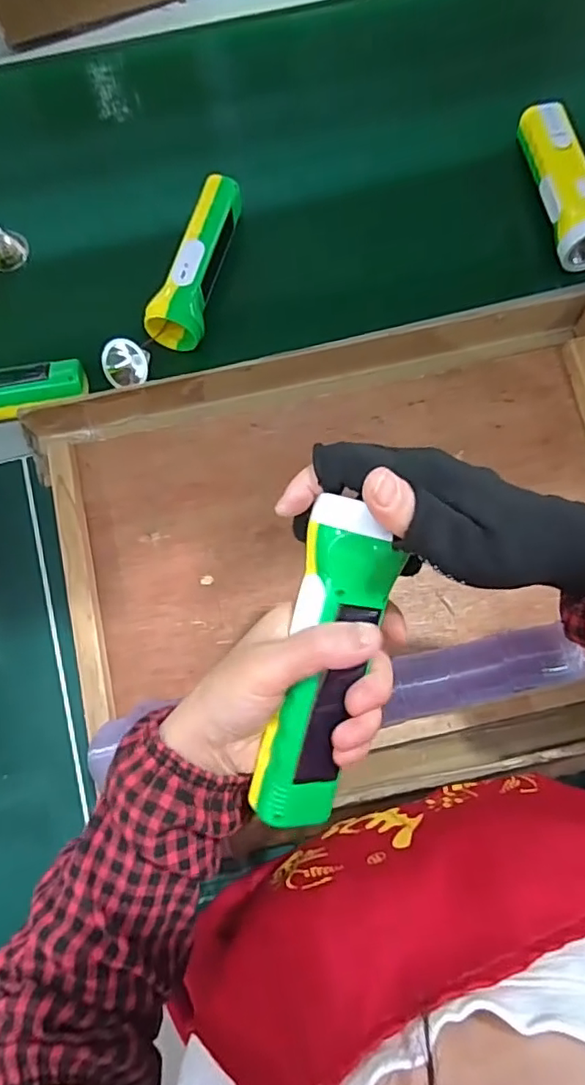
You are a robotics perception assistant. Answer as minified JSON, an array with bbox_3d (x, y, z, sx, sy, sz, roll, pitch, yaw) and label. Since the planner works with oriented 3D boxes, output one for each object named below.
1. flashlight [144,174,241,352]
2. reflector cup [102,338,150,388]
[{"bbox_3d":[-0.091,-0.263,0.536,0.050,0.044,0.160,11,78,2],"label":"flashlight"},{"bbox_3d":[-0.151,-0.164,0.522,0.040,0.019,0.041,-15,112,-7],"label":"reflector cup"}]

